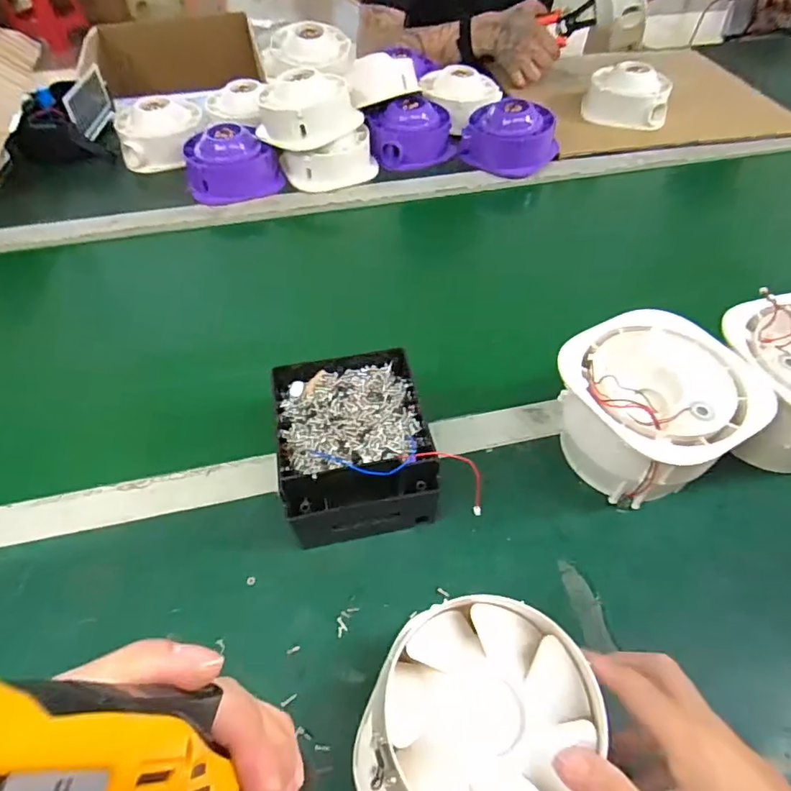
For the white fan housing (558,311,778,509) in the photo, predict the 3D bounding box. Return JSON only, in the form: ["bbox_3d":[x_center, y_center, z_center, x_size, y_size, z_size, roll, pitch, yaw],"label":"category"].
[{"bbox_3d":[0.209,0.020,0.443,0.132,0.103,0.135,0,51,0],"label":"white fan housing"}]

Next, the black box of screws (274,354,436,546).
[{"bbox_3d":[-0.036,0.042,0.440,0.122,0.075,0.158,-10,51,-9],"label":"black box of screws"}]

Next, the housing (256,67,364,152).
[{"bbox_3d":[-0.126,-0.408,0.732,0.105,0.076,0.123,34,58,24],"label":"housing"}]

